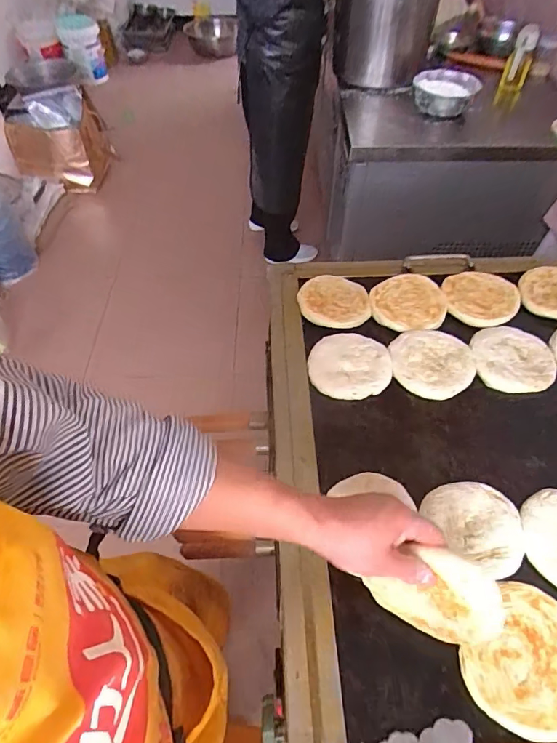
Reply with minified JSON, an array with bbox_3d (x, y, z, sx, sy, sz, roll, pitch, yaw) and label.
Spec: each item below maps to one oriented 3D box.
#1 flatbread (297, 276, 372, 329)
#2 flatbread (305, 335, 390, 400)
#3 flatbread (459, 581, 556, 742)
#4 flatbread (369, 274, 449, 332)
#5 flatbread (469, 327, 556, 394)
[{"bbox_3d":[0.098,-0.121,0.792,0.122,0.020,0.105,35,60,24],"label":"flatbread"},{"bbox_3d":[0.112,-0.011,0.722,0.125,0.015,0.120,-1,52,0],"label":"flatbread"},{"bbox_3d":[0.259,0.296,0.474,0.132,0.011,0.135,0,52,1],"label":"flatbread"},{"bbox_3d":[0.224,-0.119,0.782,0.127,0.013,0.120,0,52,1],"label":"flatbread"},{"bbox_3d":[0.367,-0.024,0.709,0.122,0.011,0.116,0,55,0],"label":"flatbread"}]

